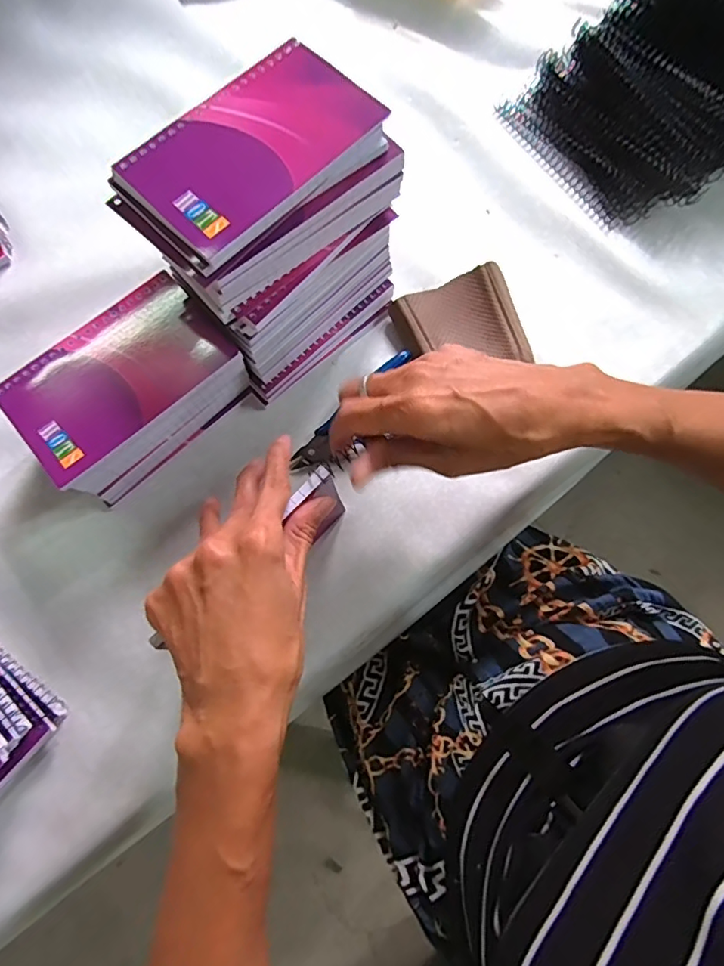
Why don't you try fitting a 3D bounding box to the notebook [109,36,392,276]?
[{"bbox_3d":[-0.058,-0.177,0.274,0.133,0.012,0.080,-43,80,-10],"label":"notebook"}]

